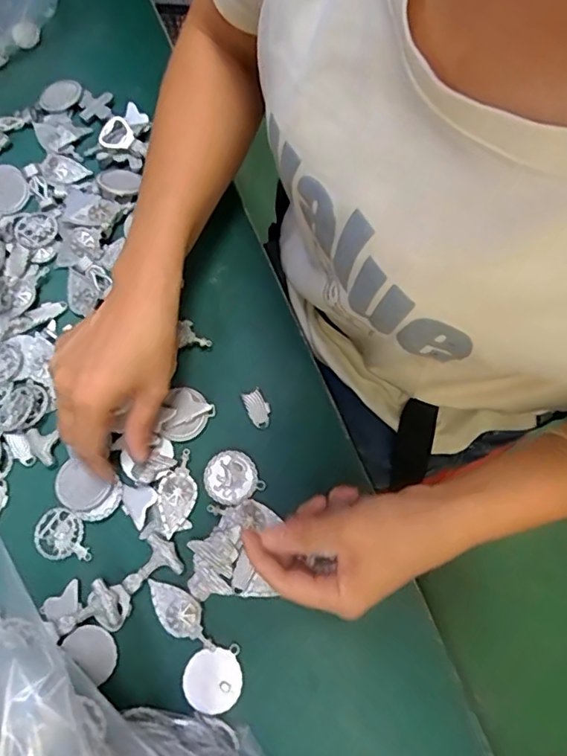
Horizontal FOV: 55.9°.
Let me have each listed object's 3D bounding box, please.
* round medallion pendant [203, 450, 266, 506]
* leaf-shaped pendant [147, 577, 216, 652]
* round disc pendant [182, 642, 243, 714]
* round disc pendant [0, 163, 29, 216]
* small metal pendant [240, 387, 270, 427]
[{"bbox_3d":[-0.037,0.071,0.381,0.037,0.004,0.037,0,71,1],"label":"round medallion pendant"},{"bbox_3d":[-0.068,0.156,0.353,0.059,0.004,0.026,35,75,12],"label":"leaf-shaped pendant"},{"bbox_3d":[-0.045,0.193,0.343,0.037,0.006,0.036,0,71,1],"label":"round disc pendant"},{"bbox_3d":[-0.241,-0.163,0.461,0.041,0.007,0.052,-43,76,-13],"label":"round disc pendant"},{"bbox_3d":[-0.019,0.023,0.397,0.016,0.010,0.029,-22,72,-7],"label":"small metal pendant"}]

